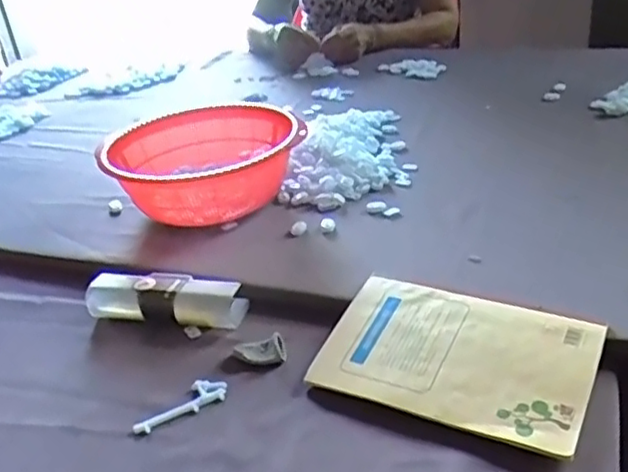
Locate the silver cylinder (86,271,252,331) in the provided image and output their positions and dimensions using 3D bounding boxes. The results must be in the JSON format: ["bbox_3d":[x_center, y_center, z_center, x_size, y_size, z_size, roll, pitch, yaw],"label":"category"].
[{"bbox_3d":[-0.145,0.061,0.641,0.162,0.036,0.047,1,30,14],"label":"silver cylinder"}]

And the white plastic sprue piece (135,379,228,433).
[{"bbox_3d":[-0.108,0.136,0.532,0.078,0.005,0.027,-22,32,-24],"label":"white plastic sprue piece"}]

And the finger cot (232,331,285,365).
[{"bbox_3d":[-0.047,0.100,0.574,0.048,0.015,0.030,-2,30,11],"label":"finger cot"}]

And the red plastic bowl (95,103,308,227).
[{"bbox_3d":[-0.123,-0.074,0.785,0.224,0.094,0.201,-15,30,-13],"label":"red plastic bowl"}]

